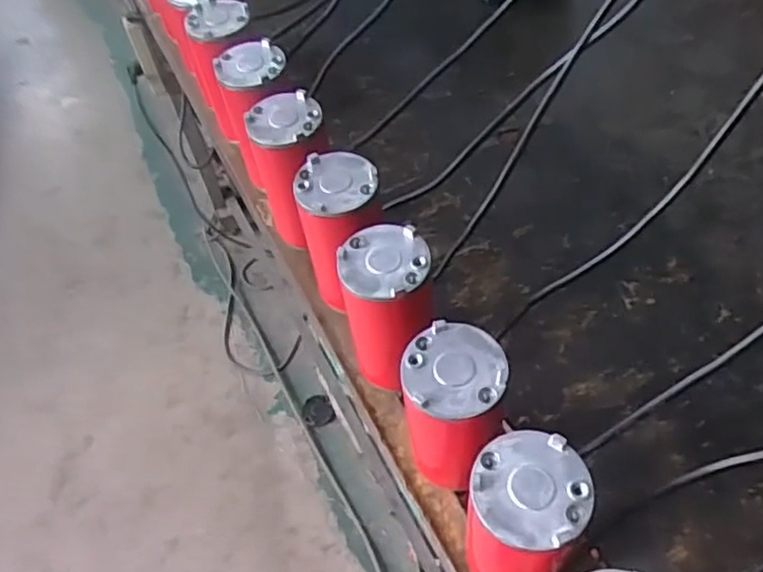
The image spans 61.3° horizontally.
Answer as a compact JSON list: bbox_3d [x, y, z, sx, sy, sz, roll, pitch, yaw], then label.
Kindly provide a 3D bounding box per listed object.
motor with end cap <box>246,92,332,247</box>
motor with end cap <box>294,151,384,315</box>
[{"bbox_3d":[-0.089,-0.117,0.684,0.079,0.148,0.078,-2,54,3],"label":"motor with end cap"},{"bbox_3d":[-0.036,-0.051,0.626,0.076,0.140,0.087,-27,56,-14],"label":"motor with end cap"}]

